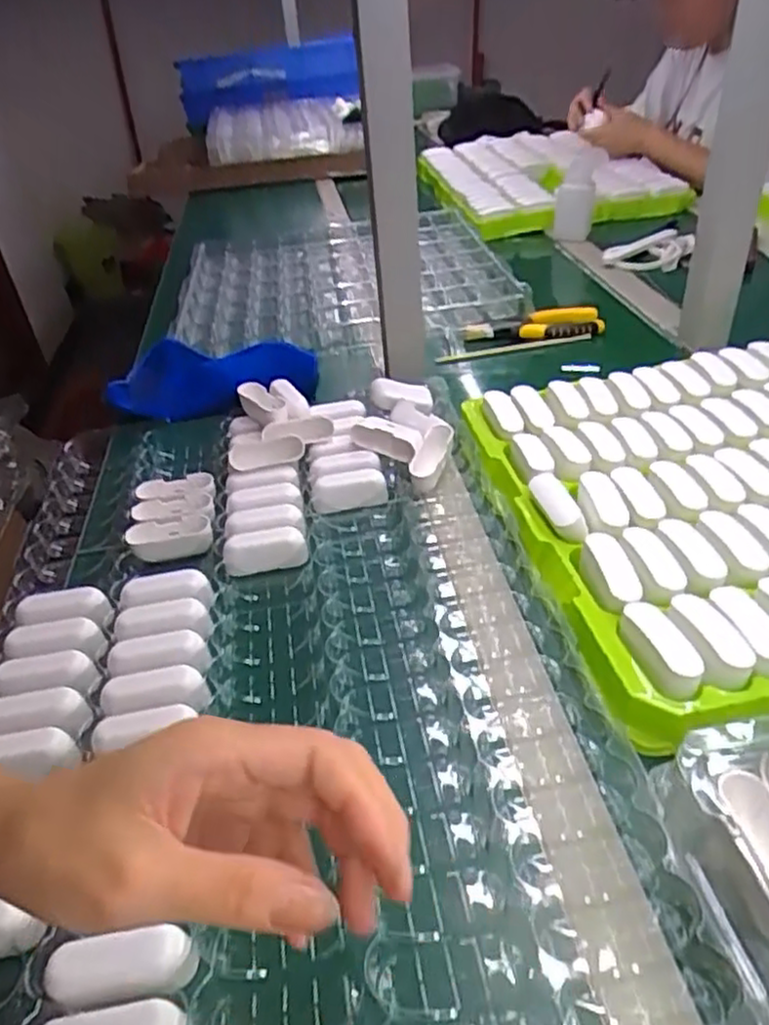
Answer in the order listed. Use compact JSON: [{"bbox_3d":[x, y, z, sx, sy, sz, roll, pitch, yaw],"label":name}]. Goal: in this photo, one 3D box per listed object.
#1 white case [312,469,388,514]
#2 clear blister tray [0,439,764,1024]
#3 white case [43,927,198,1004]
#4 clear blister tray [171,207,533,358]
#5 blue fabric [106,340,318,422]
[{"bbox_3d":[-0.030,-0.018,0.605,0.064,0.028,0.022,-12,38,-8],"label":"white case"},{"bbox_3d":[-0.076,0.090,0.470,0.375,0.034,0.536,-10,37,-5],"label":"clear blister tray"},{"bbox_3d":[-0.120,0.206,0.313,0.063,0.021,0.022,-9,37,-3],"label":"white case"},{"bbox_3d":[-0.071,-0.363,1.040,0.451,0.028,0.506,-9,37,-3],"label":"clear blister tray"},{"bbox_3d":[-0.190,-0.156,0.783,0.219,0.043,0.169,-4,37,2],"label":"blue fabric"}]

